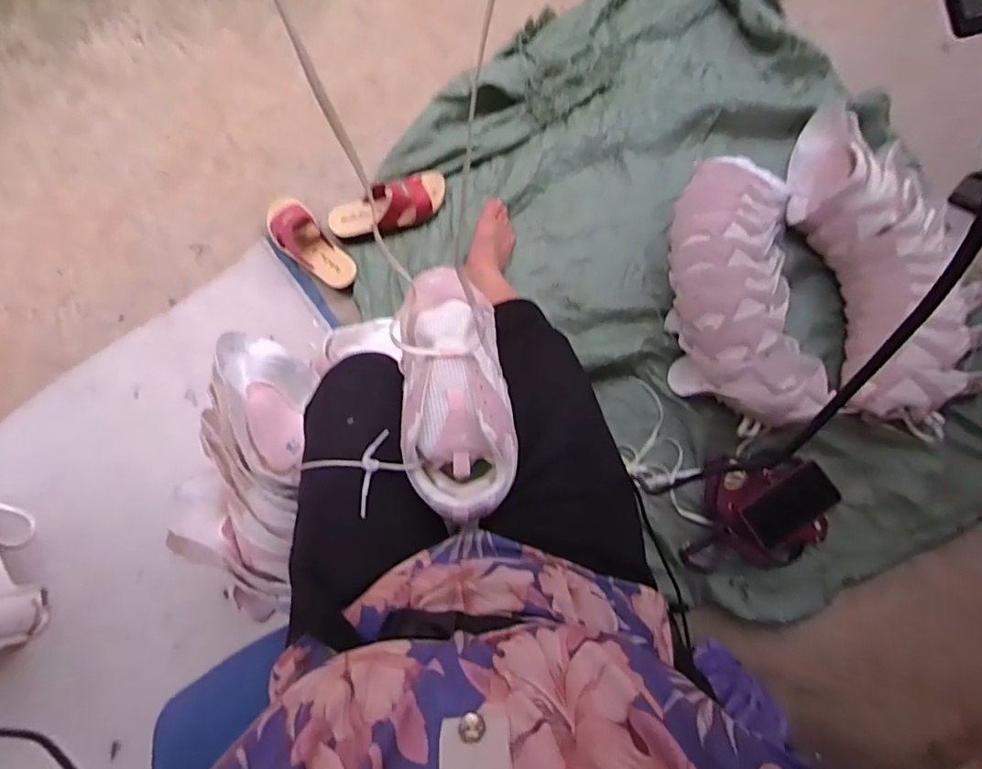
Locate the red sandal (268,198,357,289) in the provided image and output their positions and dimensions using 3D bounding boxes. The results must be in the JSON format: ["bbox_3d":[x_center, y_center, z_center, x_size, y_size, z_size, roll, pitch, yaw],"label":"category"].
[{"bbox_3d":[-0.340,-0.262,0.947,0.084,0.063,0.226,-41,80,-8],"label":"red sandal"}]

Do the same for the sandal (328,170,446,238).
[{"bbox_3d":[-0.194,-0.343,0.970,0.232,0.066,0.089,-22,78,-5],"label":"sandal"}]

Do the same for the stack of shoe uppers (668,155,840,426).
[{"bbox_3d":[0.416,-0.150,0.861,0.207,0.146,0.435,0,77,1],"label":"stack of shoe uppers"}]

